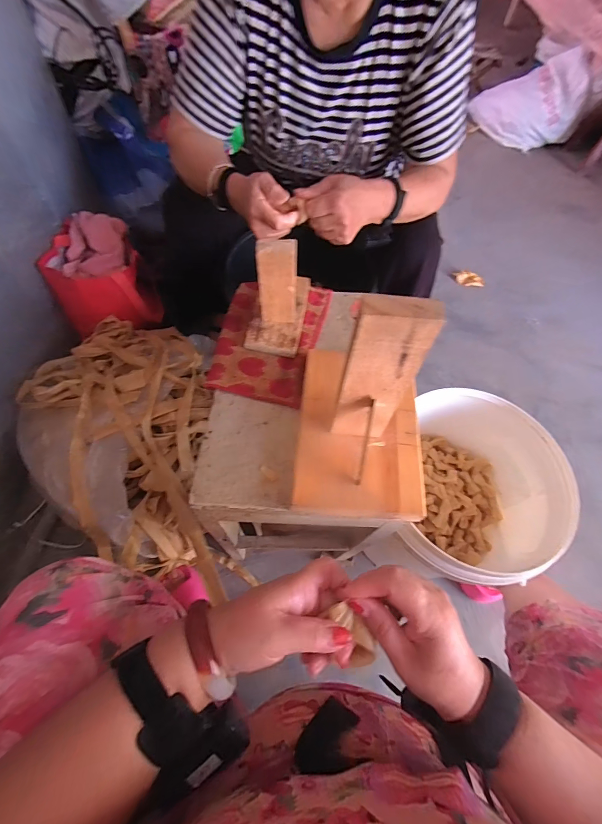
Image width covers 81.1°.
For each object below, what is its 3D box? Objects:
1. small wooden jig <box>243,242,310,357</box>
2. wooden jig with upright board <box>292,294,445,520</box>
[{"bbox_3d":[-0.027,-0.170,0.453,0.069,0.132,0.137,9,61,1],"label":"small wooden jig"},{"bbox_3d":[0.075,-0.029,0.332,0.138,0.197,0.203,6,61,0],"label":"wooden jig with upright board"}]

